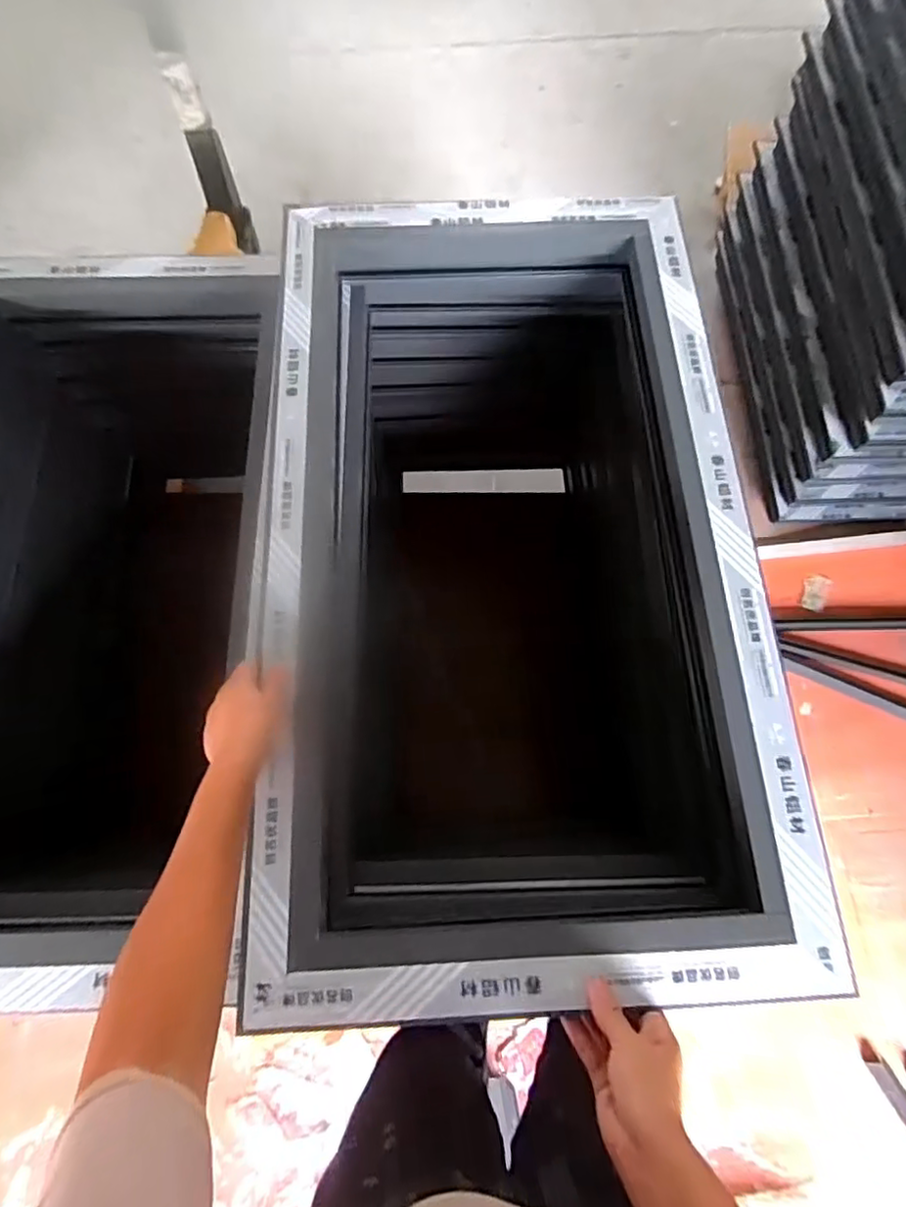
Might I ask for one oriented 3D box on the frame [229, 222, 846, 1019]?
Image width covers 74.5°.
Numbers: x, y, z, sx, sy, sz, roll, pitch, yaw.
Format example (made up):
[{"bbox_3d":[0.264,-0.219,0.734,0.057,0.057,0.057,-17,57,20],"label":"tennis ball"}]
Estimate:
[{"bbox_3d":[0.066,-0.093,0.685,0.541,0.060,0.956,-2,73,-2],"label":"frame"}]

